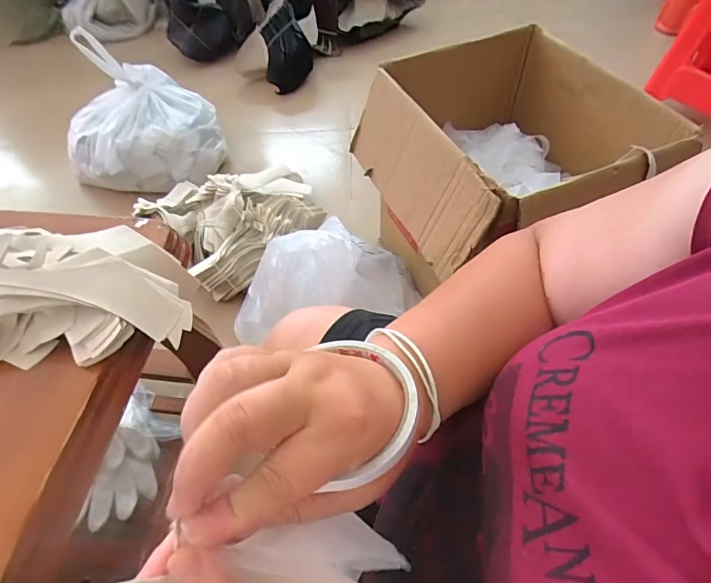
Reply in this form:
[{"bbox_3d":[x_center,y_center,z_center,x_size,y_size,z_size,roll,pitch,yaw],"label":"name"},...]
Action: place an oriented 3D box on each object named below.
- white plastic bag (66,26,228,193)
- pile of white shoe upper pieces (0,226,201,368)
[{"bbox_3d":[-0.564,-0.466,1.187,0.376,0.271,0.285,-2,53,1],"label":"white plastic bag"},{"bbox_3d":[-0.362,0.023,0.444,0.359,0.071,0.219,-15,54,-8],"label":"pile of white shoe upper pieces"}]

